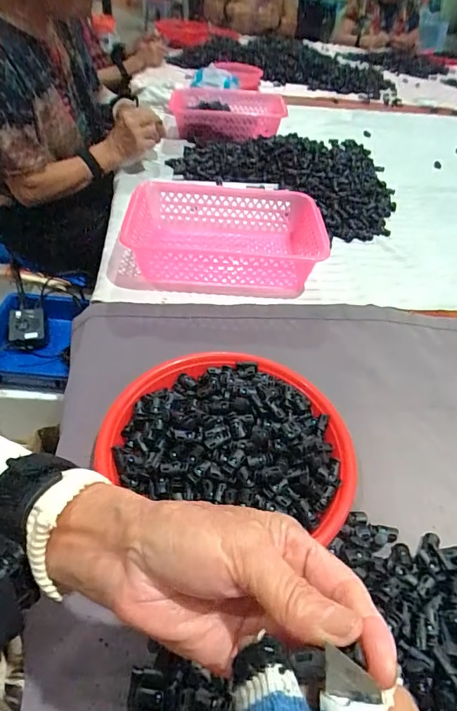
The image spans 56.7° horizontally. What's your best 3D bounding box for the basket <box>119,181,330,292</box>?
[{"bbox_3d":[-0.002,-0.199,0.701,0.306,0.074,0.233,1,45,-4],"label":"basket"}]

